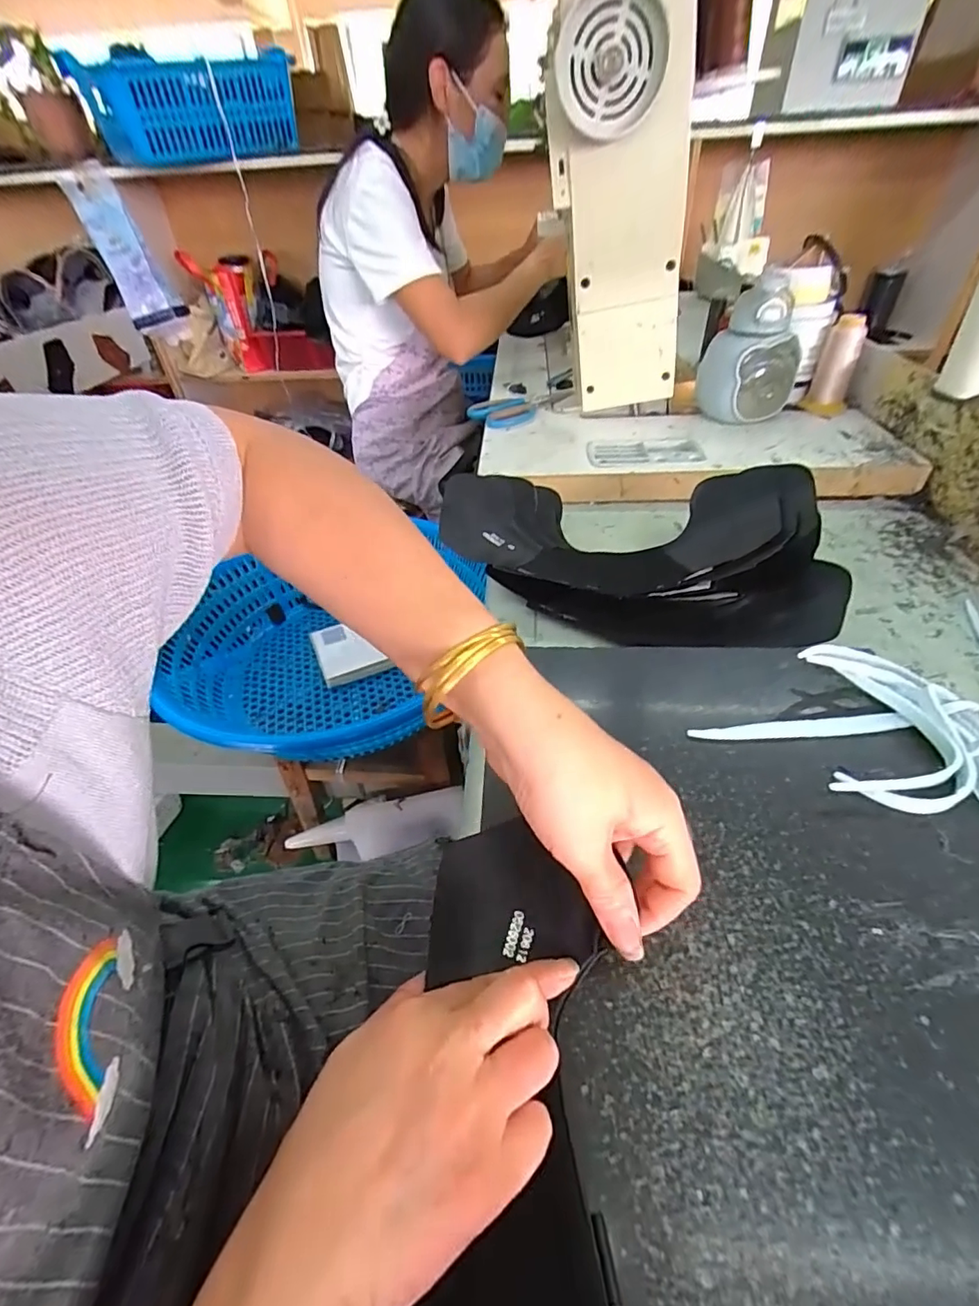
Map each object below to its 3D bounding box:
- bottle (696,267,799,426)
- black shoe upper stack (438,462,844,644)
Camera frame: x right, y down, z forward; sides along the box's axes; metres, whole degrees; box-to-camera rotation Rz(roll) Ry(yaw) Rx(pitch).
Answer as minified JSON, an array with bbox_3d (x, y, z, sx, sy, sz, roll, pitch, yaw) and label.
[{"bbox_3d":[0.356,-0.407,0.722,0.091,0.164,0.093,-18,44,-15],"label":"bottle"},{"bbox_3d":[0.132,-0.103,0.496,0.363,0.105,0.195,10,44,15],"label":"black shoe upper stack"}]

